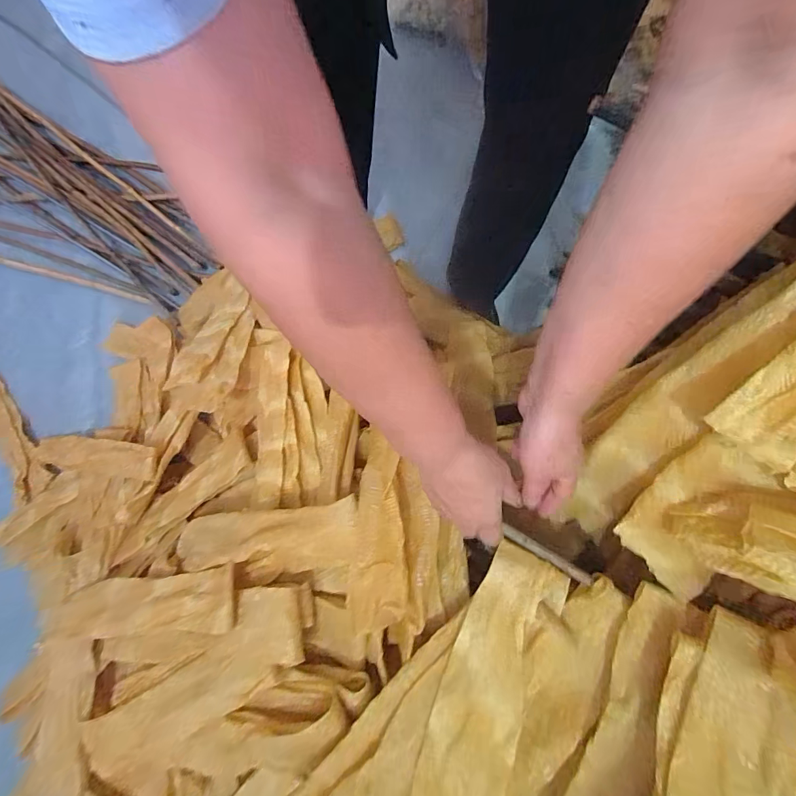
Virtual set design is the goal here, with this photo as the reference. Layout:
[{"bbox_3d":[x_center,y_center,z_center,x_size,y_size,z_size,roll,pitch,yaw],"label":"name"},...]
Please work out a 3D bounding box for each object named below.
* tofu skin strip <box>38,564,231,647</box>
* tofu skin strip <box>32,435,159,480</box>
[{"bbox_3d":[-0.379,0.305,0.566,0.352,0.040,0.075,-14,76,15],"label":"tofu skin strip"},{"bbox_3d":[-0.596,0.115,0.761,0.386,0.048,0.072,0,75,25],"label":"tofu skin strip"}]

